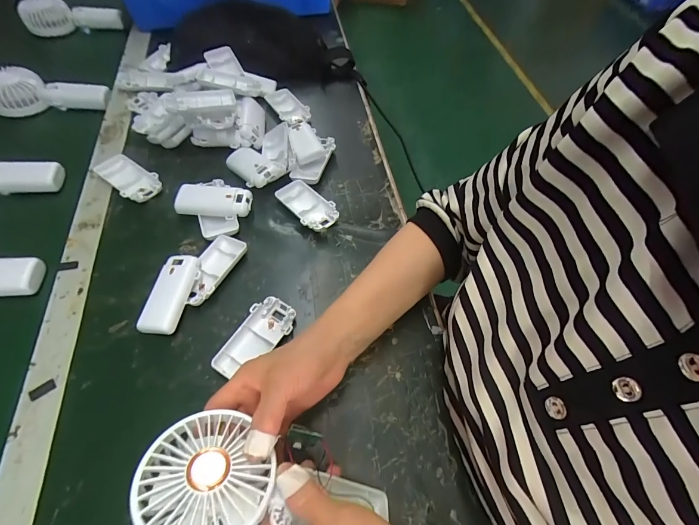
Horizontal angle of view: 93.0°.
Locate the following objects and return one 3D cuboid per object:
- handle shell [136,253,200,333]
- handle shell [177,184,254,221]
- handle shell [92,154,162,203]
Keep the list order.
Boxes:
[{"bbox_3d":[-0.201,0.035,0.374,0.040,0.019,0.092,8,60,2],"label":"handle shell"},{"bbox_3d":[-0.177,-0.081,0.441,0.093,0.022,0.048,7,60,2],"label":"handle shell"},{"bbox_3d":[-0.309,-0.119,0.466,0.097,0.013,0.049,34,64,16],"label":"handle shell"}]

